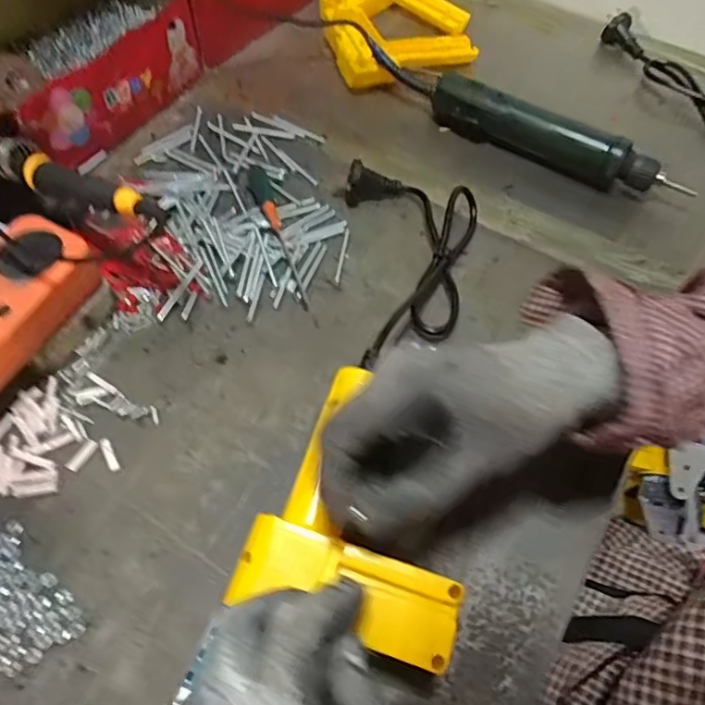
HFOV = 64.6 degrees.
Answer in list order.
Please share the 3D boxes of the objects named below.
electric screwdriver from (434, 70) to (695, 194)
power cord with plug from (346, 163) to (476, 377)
[{"bbox_3d":[0.181,-0.196,0.507,0.235,0.040,0.033,27,62,14],"label":"electric screwdriver"},{"bbox_3d":[0.053,-0.069,0.424,0.106,0.047,0.201,-2,59,-3],"label":"power cord with plug"}]

